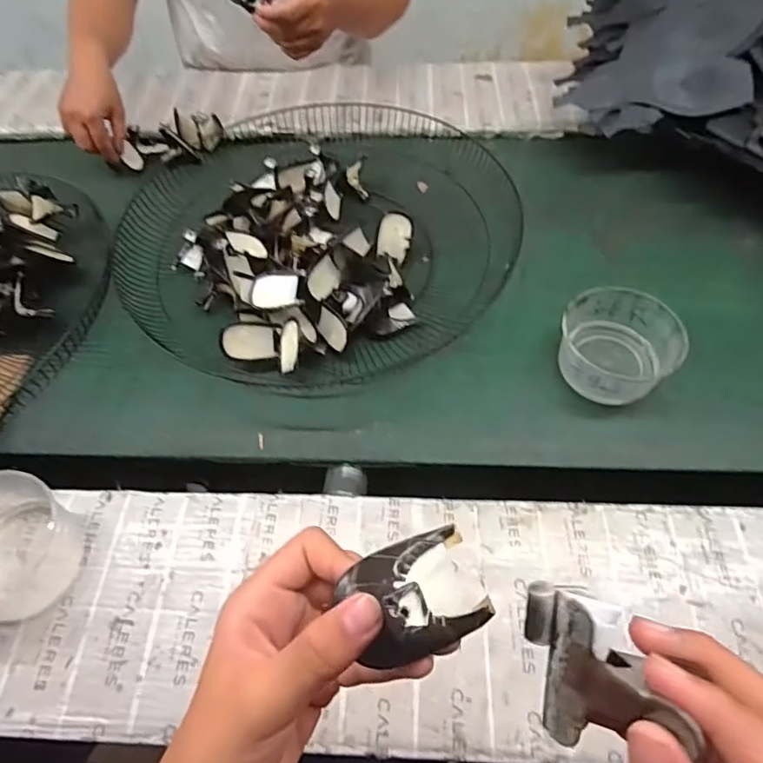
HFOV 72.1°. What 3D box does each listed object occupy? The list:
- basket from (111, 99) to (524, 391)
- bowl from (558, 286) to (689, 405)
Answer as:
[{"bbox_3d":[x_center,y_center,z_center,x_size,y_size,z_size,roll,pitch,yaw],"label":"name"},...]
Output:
[{"bbox_3d":[-0.080,-0.206,0.668,0.469,0.056,0.474,-3,57,1],"label":"basket"},{"bbox_3d":[0.245,-0.035,0.549,0.114,0.057,0.114,-1,57,2],"label":"bowl"}]

